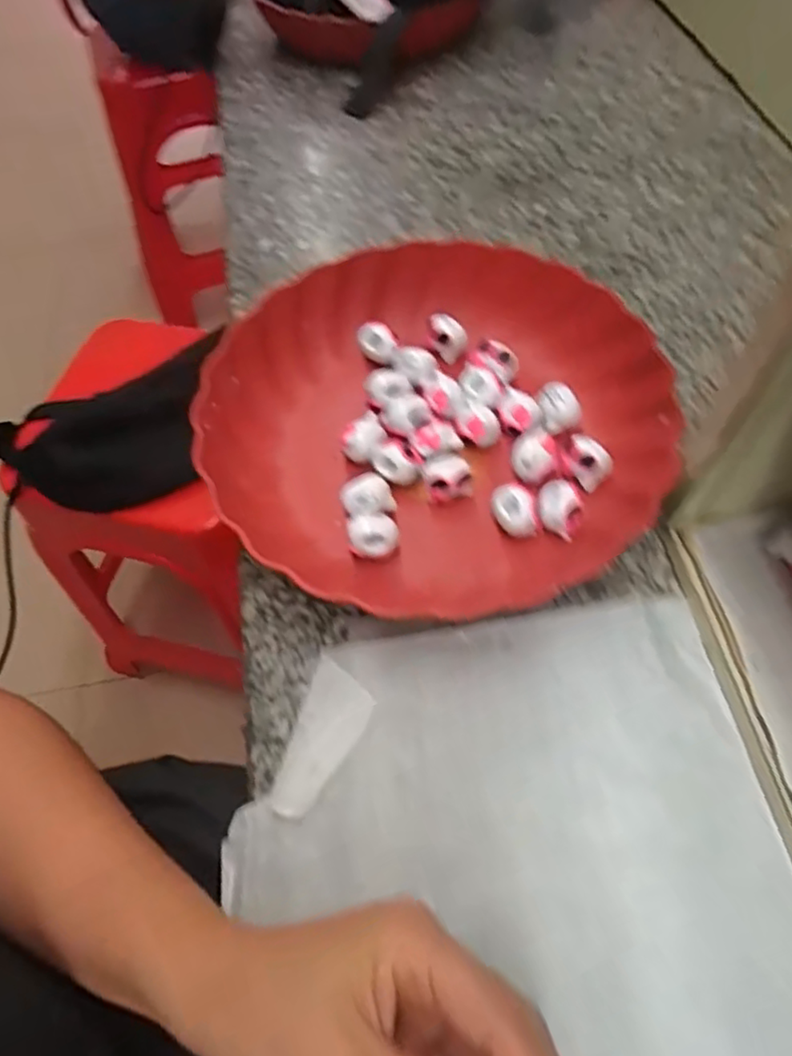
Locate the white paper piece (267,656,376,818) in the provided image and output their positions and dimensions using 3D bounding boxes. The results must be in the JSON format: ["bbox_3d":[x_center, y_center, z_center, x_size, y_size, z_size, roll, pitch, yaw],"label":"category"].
[{"bbox_3d":[-0.033,0.094,0.284,0.030,0.006,0.065,17,61,13],"label":"white paper piece"}]

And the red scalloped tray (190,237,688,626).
[{"bbox_3d":[0.019,-0.067,0.359,0.241,0.046,0.226,-3,59,1],"label":"red scalloped tray"}]

